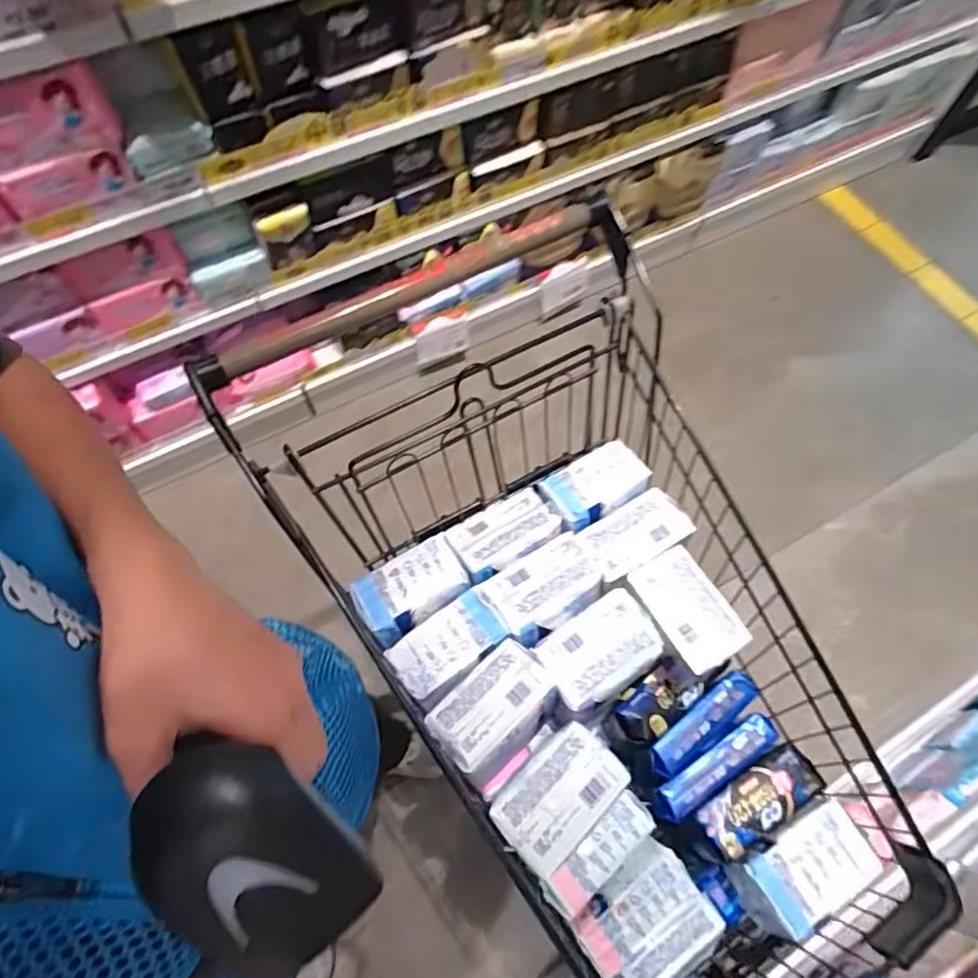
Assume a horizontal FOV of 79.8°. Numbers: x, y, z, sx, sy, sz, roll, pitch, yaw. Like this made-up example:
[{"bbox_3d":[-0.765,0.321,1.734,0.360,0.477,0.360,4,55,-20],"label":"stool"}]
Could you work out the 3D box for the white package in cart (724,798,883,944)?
[{"bbox_3d":[0.321,0.391,0.610,0.129,0.087,0.078,-29,69,-13],"label":"white package in cart"}]

